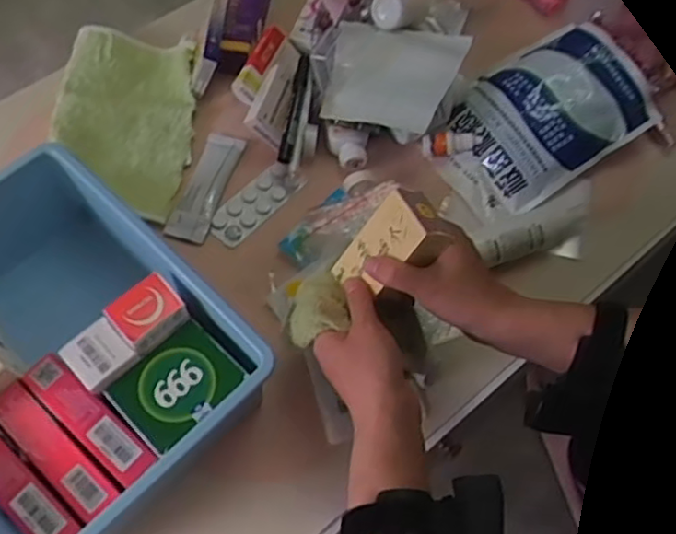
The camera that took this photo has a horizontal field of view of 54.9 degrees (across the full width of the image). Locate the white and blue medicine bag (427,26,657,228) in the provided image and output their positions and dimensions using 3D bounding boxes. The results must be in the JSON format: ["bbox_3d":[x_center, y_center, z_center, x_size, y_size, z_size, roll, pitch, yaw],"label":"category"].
[{"bbox_3d":[0.217,-0.162,0.716,0.229,0.027,0.150,-35,75,2],"label":"white and blue medicine bag"}]

